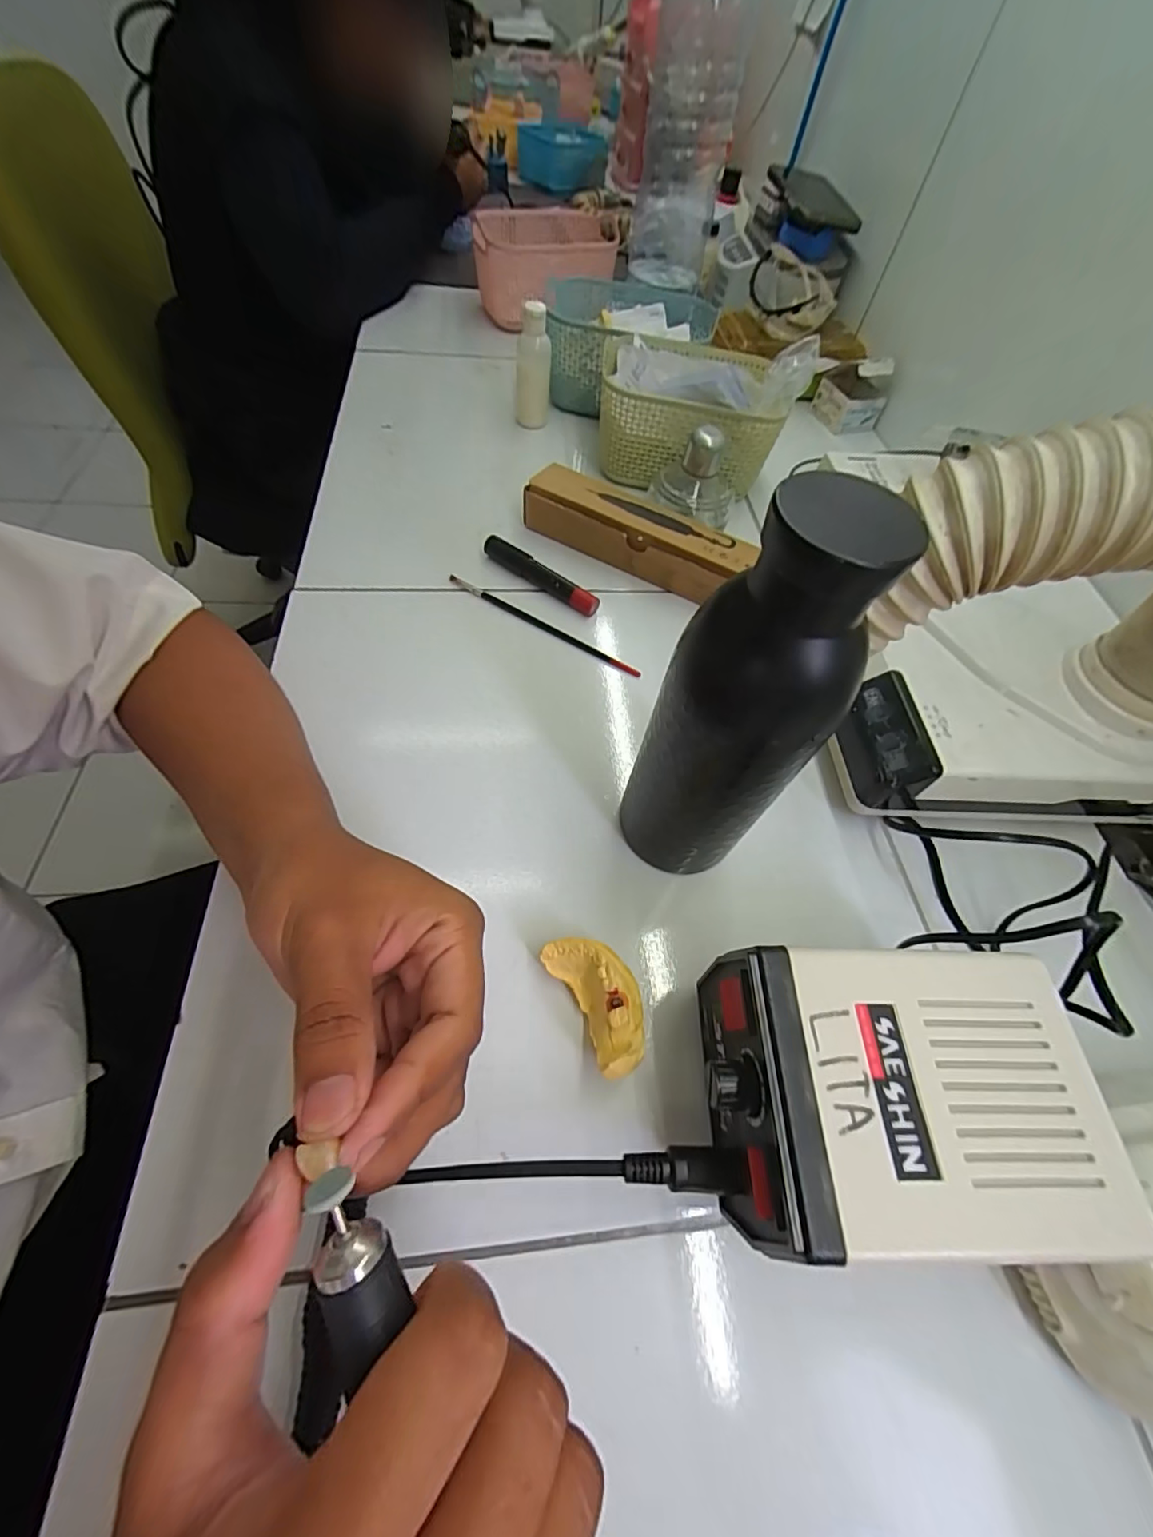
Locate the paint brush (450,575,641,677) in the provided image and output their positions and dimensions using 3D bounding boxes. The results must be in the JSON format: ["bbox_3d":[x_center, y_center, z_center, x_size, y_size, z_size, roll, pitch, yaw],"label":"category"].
[{"bbox_3d":[-0.026,-0.111,0.405,0.167,0.010,0.009,30,61,12],"label":"paint brush"}]

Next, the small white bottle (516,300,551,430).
[{"bbox_3d":[-0.043,-0.391,0.518,0.036,0.098,0.038,-2,60,-8],"label":"small white bottle"}]

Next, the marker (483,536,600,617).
[{"bbox_3d":[-0.028,-0.155,0.426,0.106,0.017,0.016,35,62,14],"label":"marker"}]

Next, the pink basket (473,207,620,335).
[{"bbox_3d":[-0.039,-0.626,0.674,0.179,0.090,0.179,-2,60,-8],"label":"pink basket"}]

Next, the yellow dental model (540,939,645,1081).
[{"bbox_3d":[0.012,0.112,0.262,0.034,0.031,0.066,-25,65,-19],"label":"yellow dental model"}]

